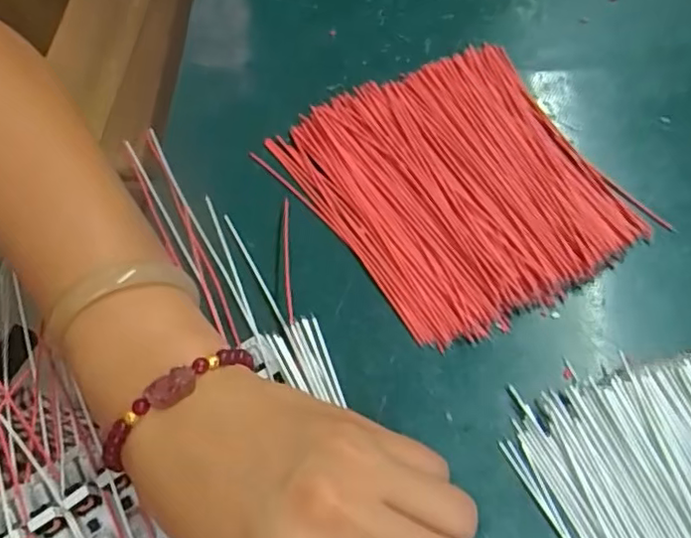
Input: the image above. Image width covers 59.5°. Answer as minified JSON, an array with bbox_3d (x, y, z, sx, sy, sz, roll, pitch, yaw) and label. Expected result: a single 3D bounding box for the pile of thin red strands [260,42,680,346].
[{"bbox_3d":[0.061,-0.048,0.314,0.142,0.014,0.155,-33,67,-12],"label":"pile of thin red strands"}]

